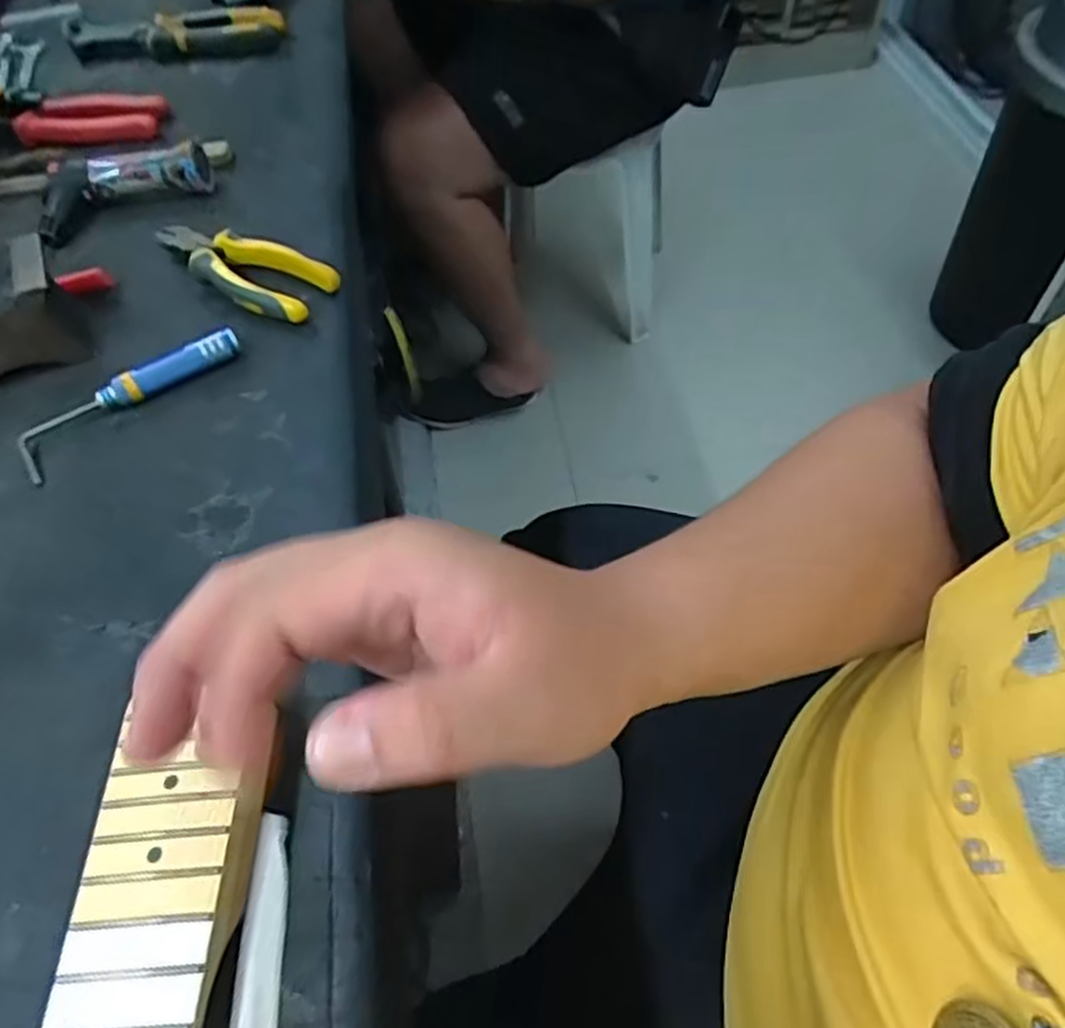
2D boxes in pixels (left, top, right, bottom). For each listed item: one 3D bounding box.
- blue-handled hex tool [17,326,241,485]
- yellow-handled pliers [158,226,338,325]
[{"bbox_3d":[-0.249,-0.076,0.458,0.142,0.020,0.035,-40,62,-22],"label":"blue-handled hex tool"},{"bbox_3d":[-0.209,-0.174,0.519,0.155,0.020,0.049,25,60,19],"label":"yellow-handled pliers"}]

